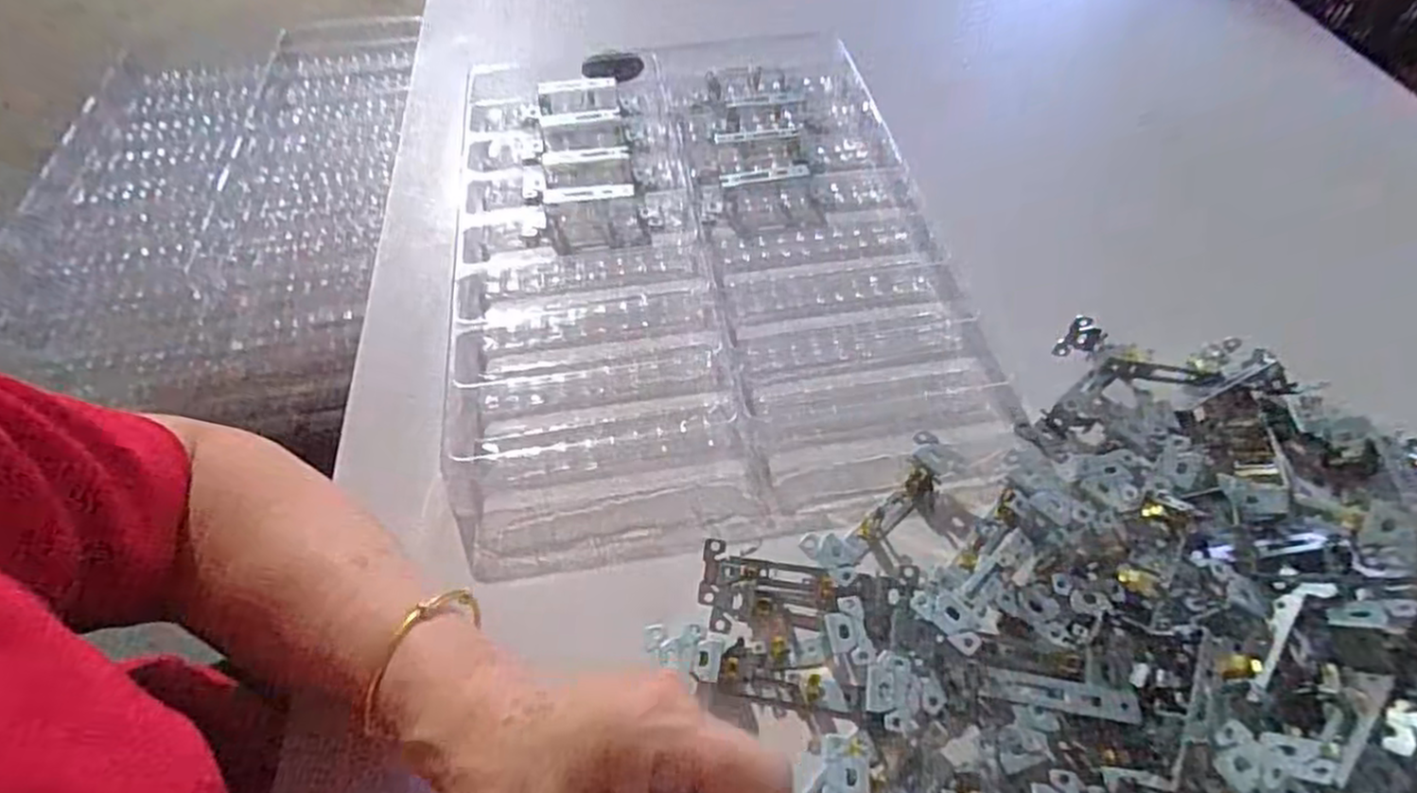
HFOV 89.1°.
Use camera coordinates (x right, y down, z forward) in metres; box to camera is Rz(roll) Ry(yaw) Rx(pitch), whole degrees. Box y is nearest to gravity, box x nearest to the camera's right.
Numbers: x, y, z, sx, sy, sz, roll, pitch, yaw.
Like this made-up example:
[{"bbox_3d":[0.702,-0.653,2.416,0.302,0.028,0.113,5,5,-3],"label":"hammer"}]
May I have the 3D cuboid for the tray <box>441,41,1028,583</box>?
[{"bbox_3d":[-0.004,-0.115,0.530,0.345,0.030,0.482,-7,53,-2],"label":"tray"}]

